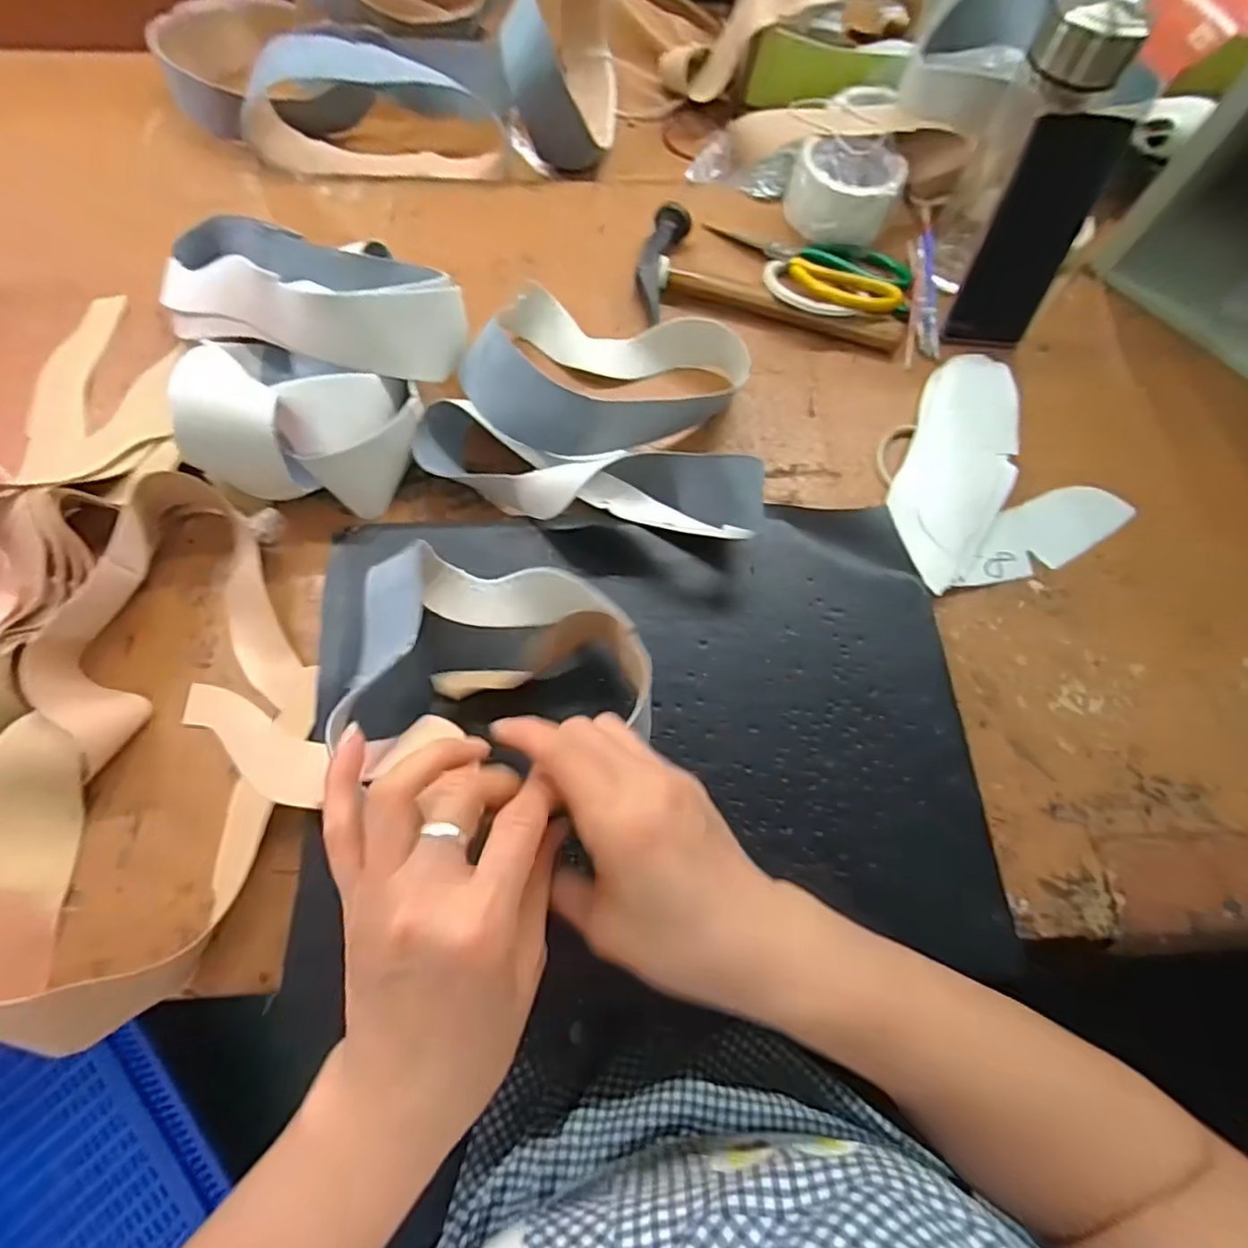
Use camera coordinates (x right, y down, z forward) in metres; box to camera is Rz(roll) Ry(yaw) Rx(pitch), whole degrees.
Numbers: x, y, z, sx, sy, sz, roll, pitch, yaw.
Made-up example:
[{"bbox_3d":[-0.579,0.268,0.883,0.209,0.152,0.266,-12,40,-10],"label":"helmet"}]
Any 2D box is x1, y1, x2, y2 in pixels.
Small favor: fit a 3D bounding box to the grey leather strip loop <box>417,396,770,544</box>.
[{"bbox_3d":[-0.033,-0.106,0.438,0.258,0.076,0.066,19,68,4],"label":"grey leather strip loop"}]

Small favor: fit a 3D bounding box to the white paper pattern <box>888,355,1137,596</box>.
[{"bbox_3d":[0.278,-0.123,0.505,0.177,0.021,0.186,-23,71,-13],"label":"white paper pattern"}]

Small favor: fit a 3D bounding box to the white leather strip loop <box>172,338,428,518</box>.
[{"bbox_3d":[-0.218,-0.136,0.432,0.133,0.095,0.102,5,68,-2],"label":"white leather strip loop"}]

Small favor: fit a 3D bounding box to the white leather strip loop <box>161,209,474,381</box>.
[{"bbox_3d":[-0.237,-0.256,0.489,0.241,0.086,0.117,25,68,6],"label":"white leather strip loop"}]

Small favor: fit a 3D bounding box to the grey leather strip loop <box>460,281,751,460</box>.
[{"bbox_3d":[-0.012,-0.195,0.484,0.195,0.074,0.161,17,68,3],"label":"grey leather strip loop"}]

